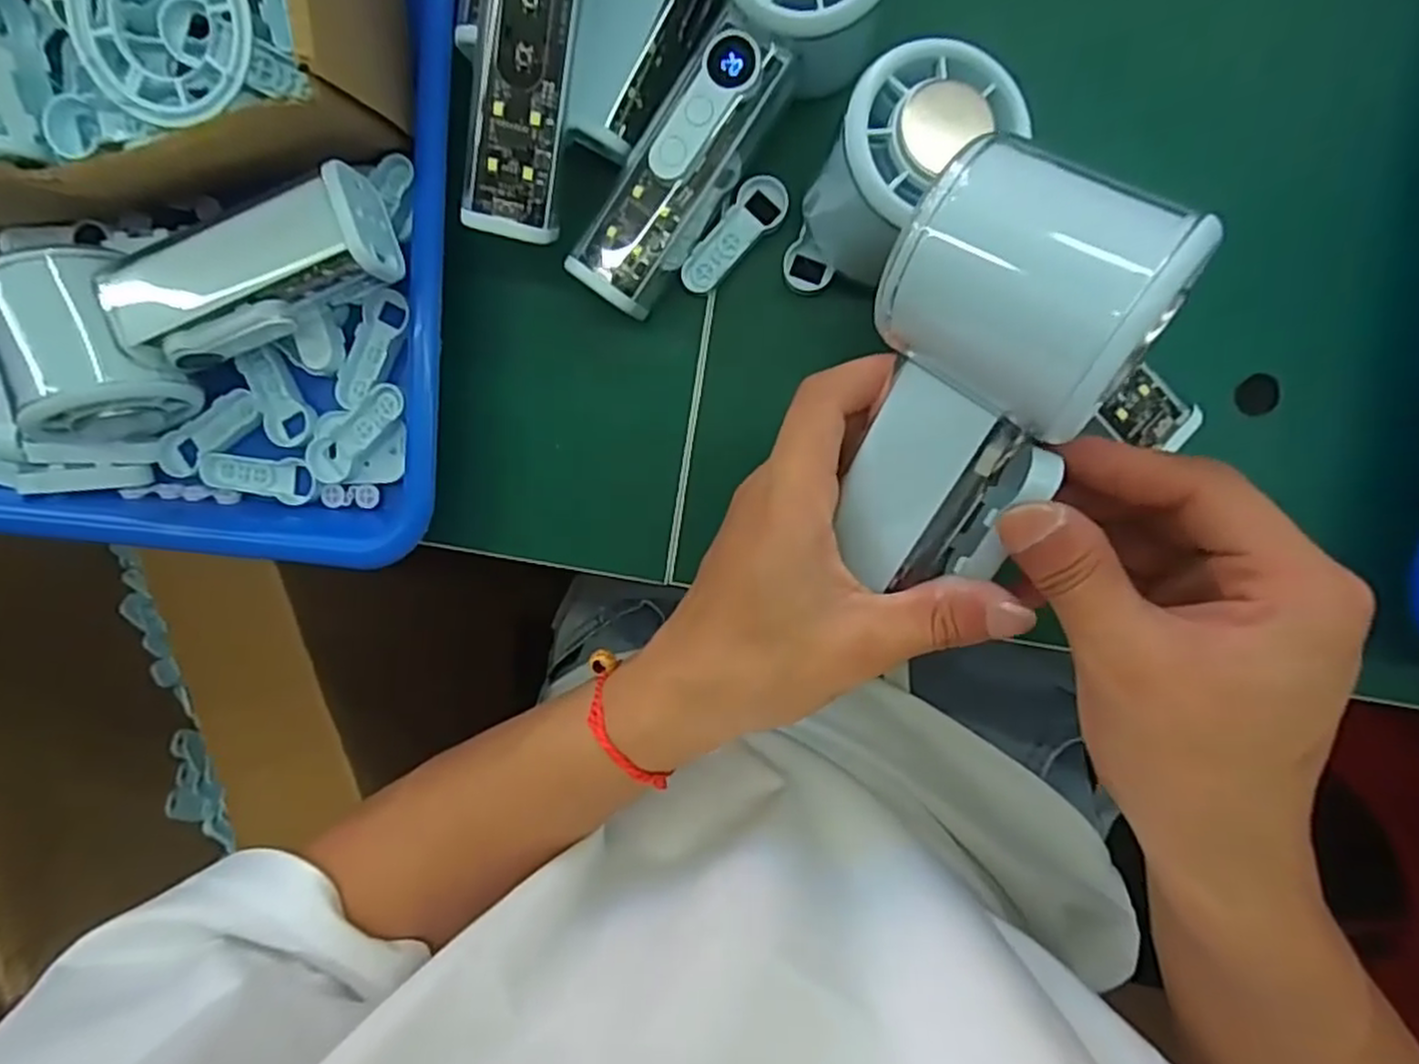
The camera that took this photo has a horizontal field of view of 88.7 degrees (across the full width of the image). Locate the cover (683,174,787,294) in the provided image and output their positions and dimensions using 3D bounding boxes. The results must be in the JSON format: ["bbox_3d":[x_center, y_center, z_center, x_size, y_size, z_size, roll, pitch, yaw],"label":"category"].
[{"bbox_3d":[0.010,-0.113,0.280,0.019,0.006,0.049,41,97,2],"label":"cover"}]

